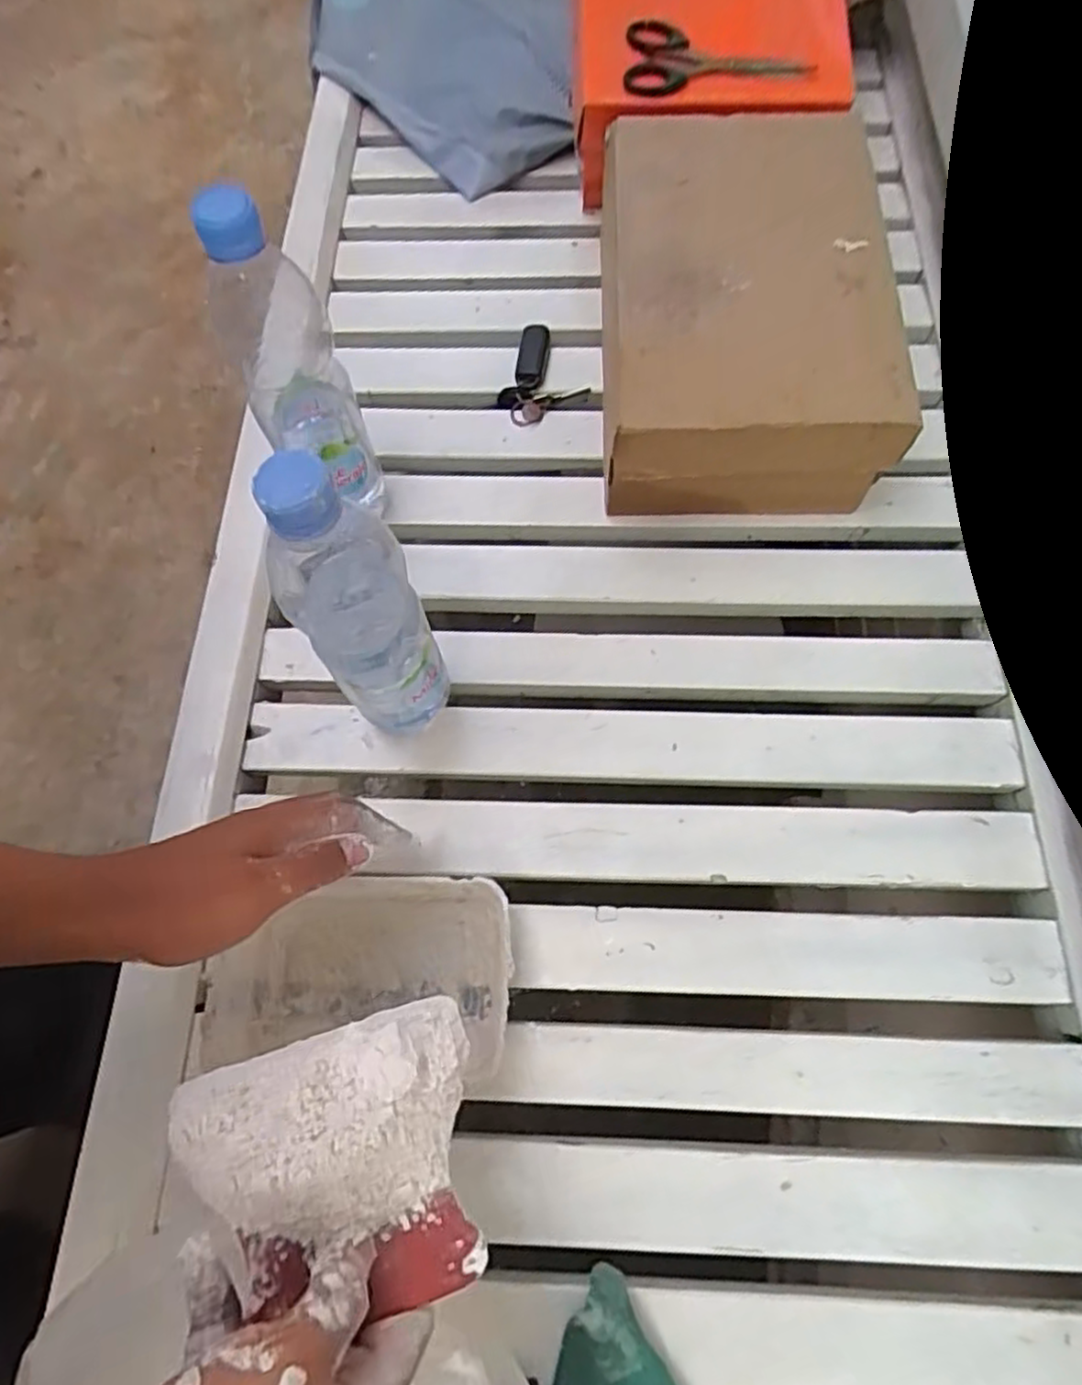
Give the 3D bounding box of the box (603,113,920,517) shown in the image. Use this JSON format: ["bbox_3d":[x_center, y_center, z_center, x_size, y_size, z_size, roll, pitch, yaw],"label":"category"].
[{"bbox_3d":[0.149,-0.295,0.567,0.188,0.113,0.316,0,70,0],"label":"box"}]

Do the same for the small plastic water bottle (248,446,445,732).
[{"bbox_3d":[-0.096,-0.037,0.400,0.066,0.230,0.052,-31,73,-11],"label":"small plastic water bottle"}]

